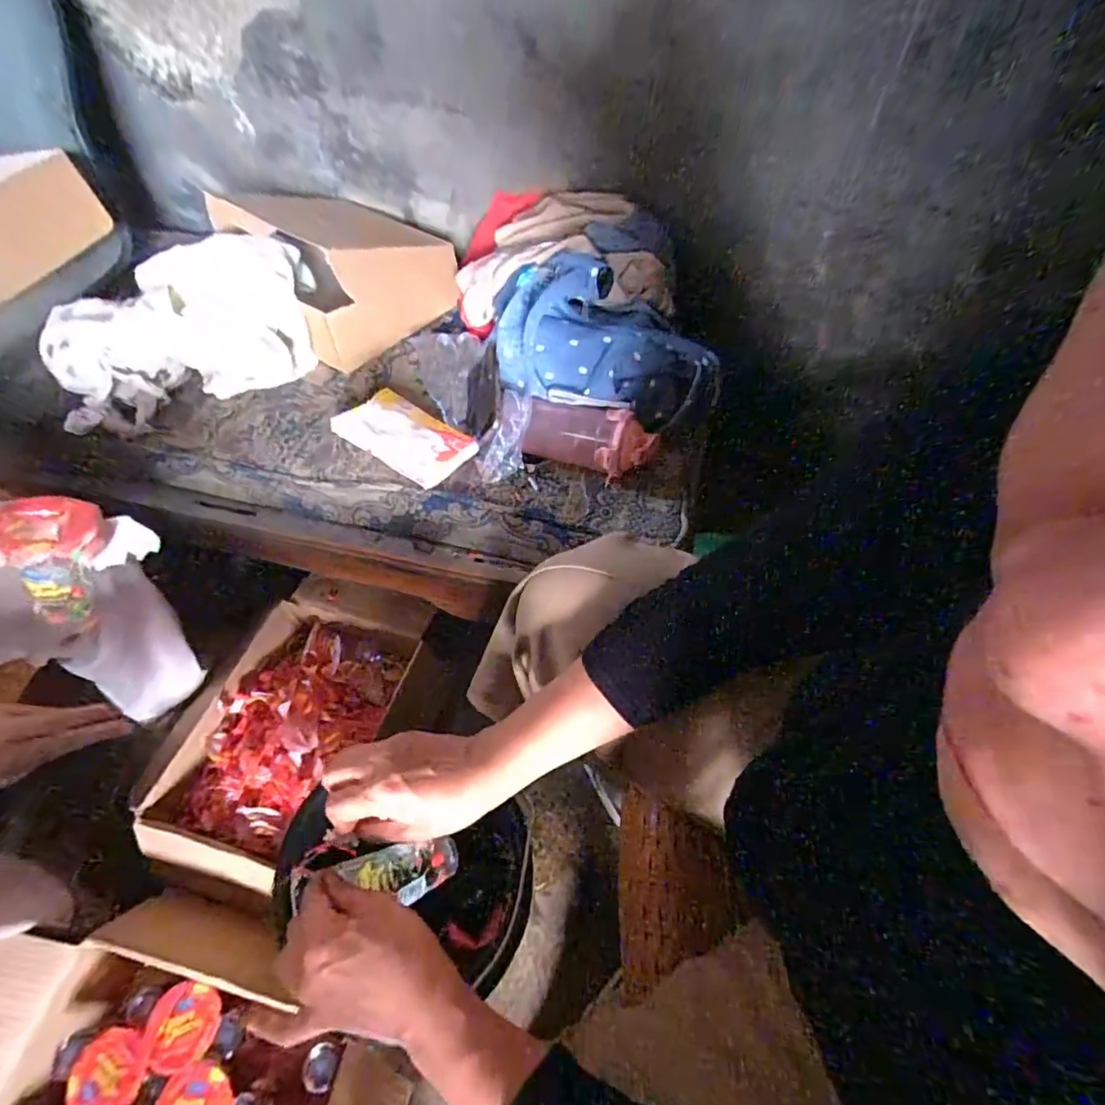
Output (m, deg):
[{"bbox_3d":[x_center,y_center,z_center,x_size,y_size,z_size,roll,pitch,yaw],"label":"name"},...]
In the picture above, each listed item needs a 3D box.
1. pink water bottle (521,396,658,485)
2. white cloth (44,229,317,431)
[{"bbox_3d":[0.046,-0.152,0.713,0.171,0.067,0.068,20,59,12],"label":"pink water bottle"},{"bbox_3d":[-0.522,-0.340,0.768,0.352,0.139,0.254,-21,59,-13],"label":"white cloth"}]

